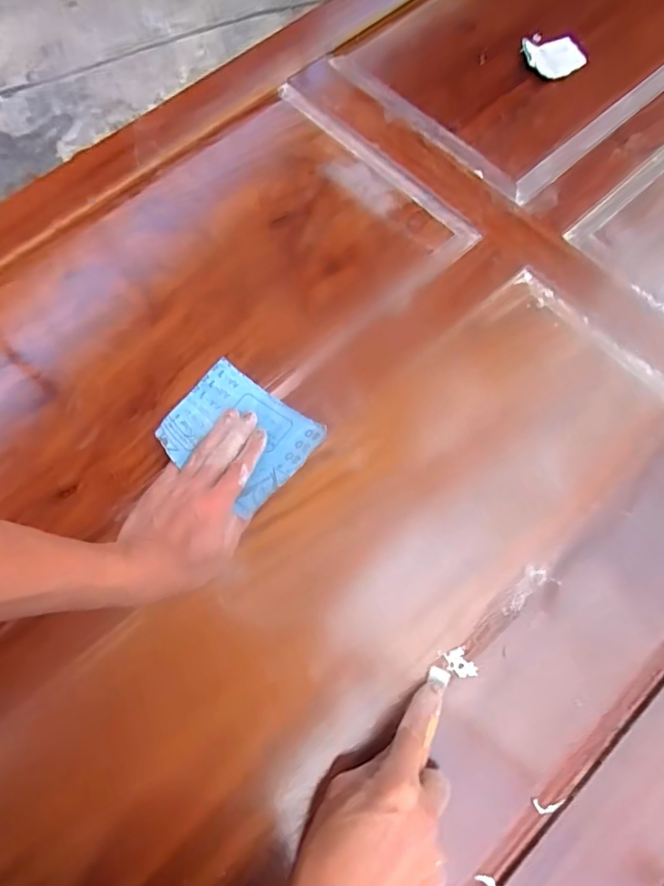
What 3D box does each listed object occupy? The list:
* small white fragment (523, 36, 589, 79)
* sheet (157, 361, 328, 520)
[{"bbox_3d":[0.282,-0.486,0.661,0.077,0.017,0.055,-8,69,-1],"label":"small white fragment"},{"bbox_3d":[-0.087,-0.008,0.489,0.128,0.038,0.108,34,74,14],"label":"sheet"}]

